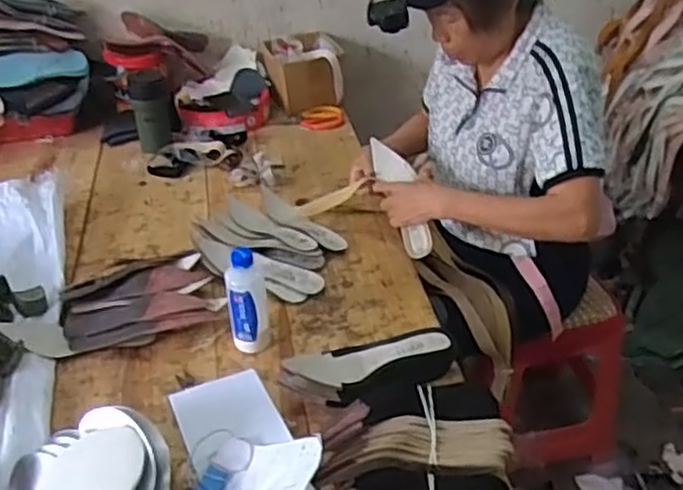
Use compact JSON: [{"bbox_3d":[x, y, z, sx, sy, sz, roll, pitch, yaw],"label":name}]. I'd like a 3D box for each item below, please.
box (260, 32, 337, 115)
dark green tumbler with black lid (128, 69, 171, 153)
[{"bbox_3d":[-0.104,-0.444,1.773,0.167,0.166,0.171,-11,36,-12],"label":"box"},{"bbox_3d":[-0.432,-0.304,1.583,0.083,0.166,0.074,-11,36,-12],"label":"dark green tumbler with black lid"}]

